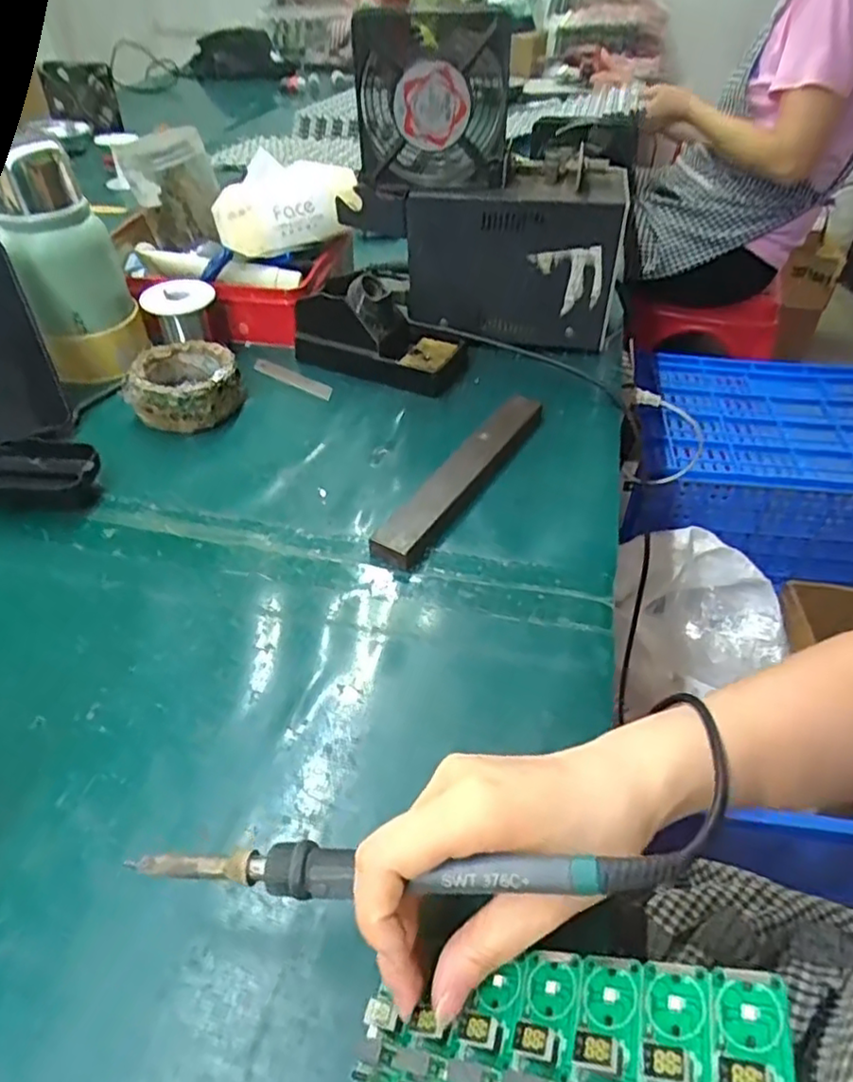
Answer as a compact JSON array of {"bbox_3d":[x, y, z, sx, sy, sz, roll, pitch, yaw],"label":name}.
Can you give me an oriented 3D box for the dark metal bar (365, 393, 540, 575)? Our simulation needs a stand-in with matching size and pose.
[{"bbox_3d":[0.030,-0.052,0.494,0.034,0.016,0.211,24,49,22],"label":"dark metal bar"}]

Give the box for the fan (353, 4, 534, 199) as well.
[{"bbox_3d":[0.005,-0.341,0.514,0.120,0.129,0.035,3,58,0],"label":"fan"}]

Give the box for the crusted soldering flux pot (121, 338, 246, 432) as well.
[{"bbox_3d":[-0.206,-0.132,0.556,0.091,0.044,0.083,1,44,-1],"label":"crusted soldering flux pot"}]

